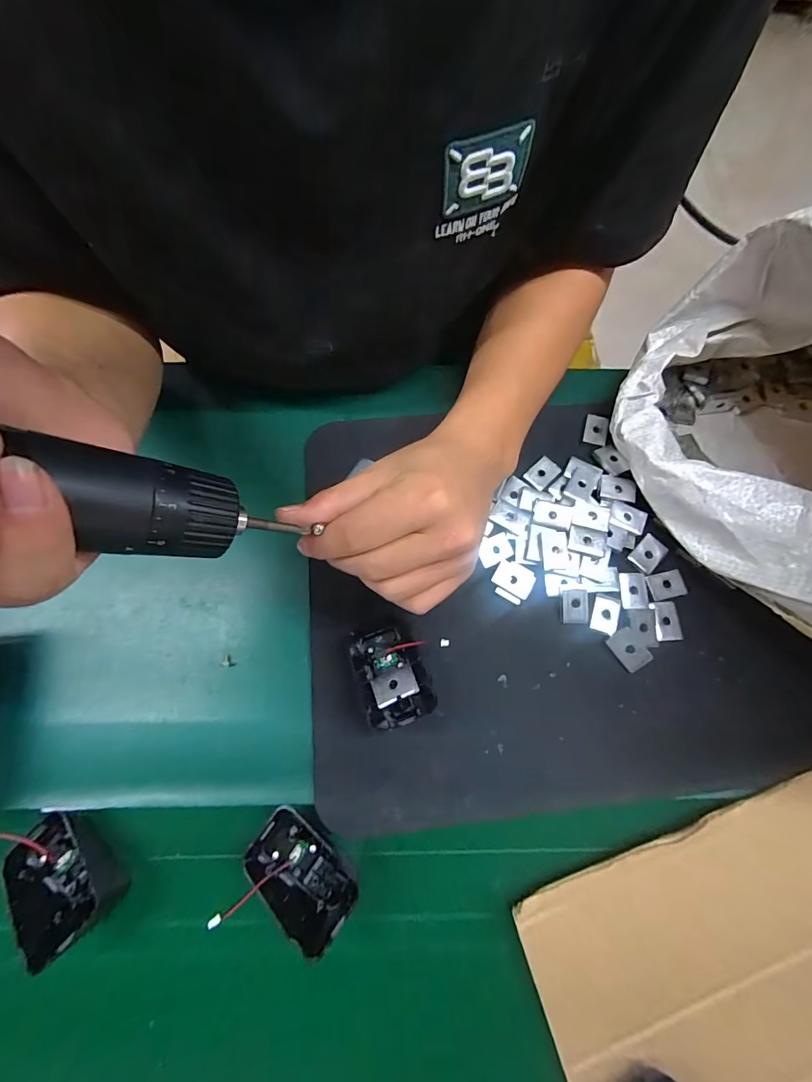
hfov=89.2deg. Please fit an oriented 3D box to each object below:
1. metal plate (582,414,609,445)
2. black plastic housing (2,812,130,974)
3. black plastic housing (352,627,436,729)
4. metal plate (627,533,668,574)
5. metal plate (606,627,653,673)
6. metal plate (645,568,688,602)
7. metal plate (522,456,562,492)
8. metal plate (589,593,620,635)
[{"bbox_3d":[0.161,-0.095,0.349,0.018,0.004,0.028,14,73,4],"label":"metal plate"},{"bbox_3d":[-0.205,0.199,0.239,0.044,0.028,0.066,-34,76,-10],"label":"black plastic housing"},{"bbox_3d":[-0.010,0.090,0.276,0.044,0.038,0.064,-19,74,-6],"label":"black plastic housing"},{"bbox_3d":[0.189,0.009,0.321,0.021,0.004,0.029,42,77,11],"label":"metal plate"},{"bbox_3d":[0.160,0.078,0.296,0.019,0.004,0.028,-39,79,13],"label":"metal plate"},{"bbox_3d":[0.197,0.033,0.312,0.026,0.004,0.021,-11,65,4],"label":"metal plate"},{"bbox_3d":[0.111,-0.055,0.337,0.027,0.007,0.019,-41,77,-12],"label":"metal plate"},{"bbox_3d":[0.147,0.054,0.304,0.018,0.004,0.028,19,74,5],"label":"metal plate"}]

